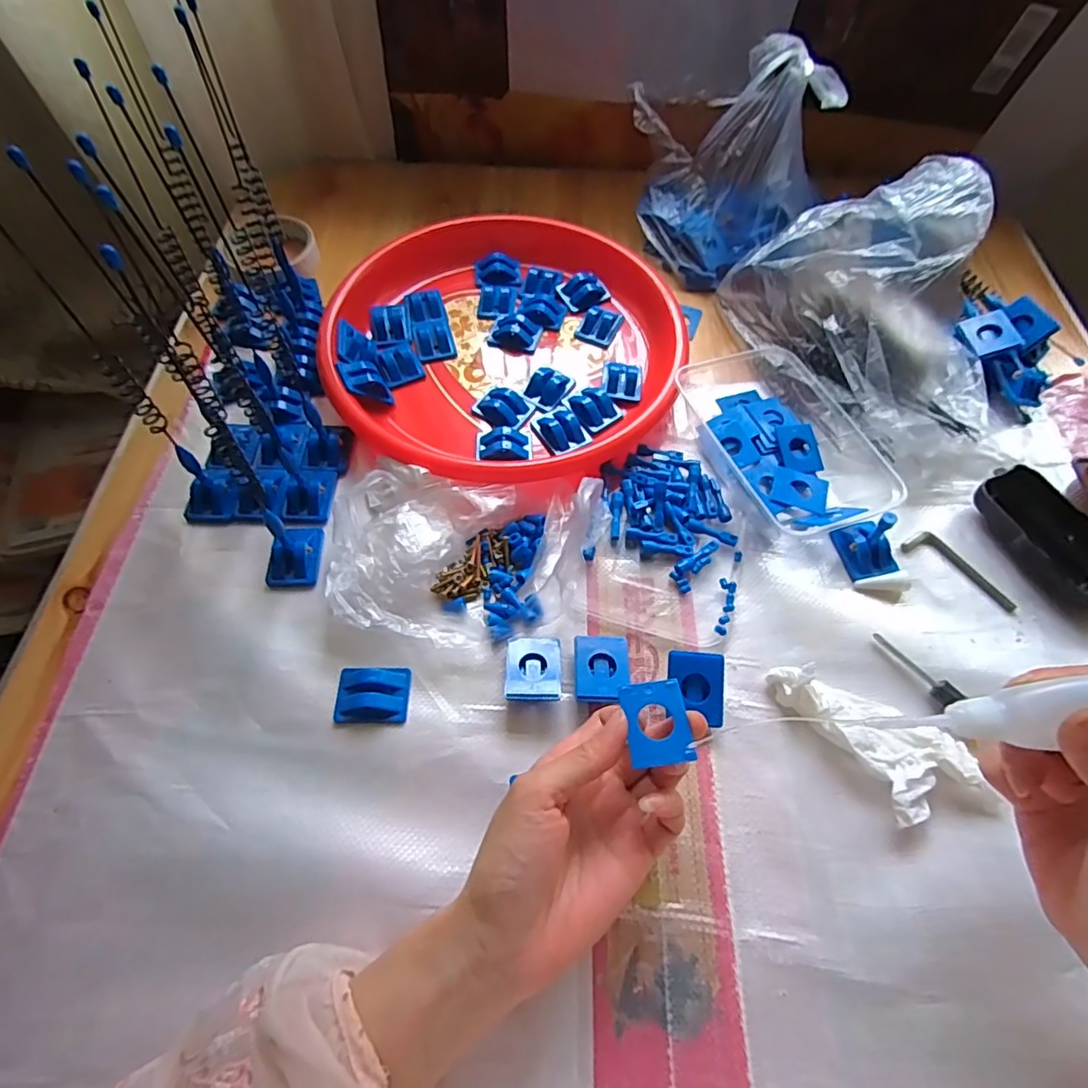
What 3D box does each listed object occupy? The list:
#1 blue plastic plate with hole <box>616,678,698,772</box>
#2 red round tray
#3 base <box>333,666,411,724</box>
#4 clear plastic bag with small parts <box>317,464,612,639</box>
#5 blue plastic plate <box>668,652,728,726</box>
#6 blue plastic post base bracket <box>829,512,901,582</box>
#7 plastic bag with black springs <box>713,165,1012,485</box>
[{"bbox_3d":[0.056,0.088,0.284,0.030,0.005,0.039,-7,61,-5],"label":"blue plastic plate with hole"},{"bbox_3d":[-0.035,-0.171,0.487,0.279,0.039,0.273,1,61,-1],"label":"red round tray"},{"bbox_3d":[-0.107,0.093,0.356,0.044,0.009,0.034,1,61,-1],"label":"base"},{"bbox_3d":[-0.058,0.001,0.378,0.174,0.062,0.119,8,61,3],"label":"clear plastic bag with small parts"},{"bbox_3d":[0.096,0.089,0.356,0.036,0.007,0.044,1,84,6],"label":"blue plastic plate"},{"bbox_3d":[0.231,-0.003,0.397,0.032,0.044,0.039,-9,62,-6],"label":"blue plastic post base bracket"},{"bbox_3d":[0.276,-0.190,0.449,0.139,0.133,0.248,-30,66,-17],"label":"plastic bag with black springs"}]

